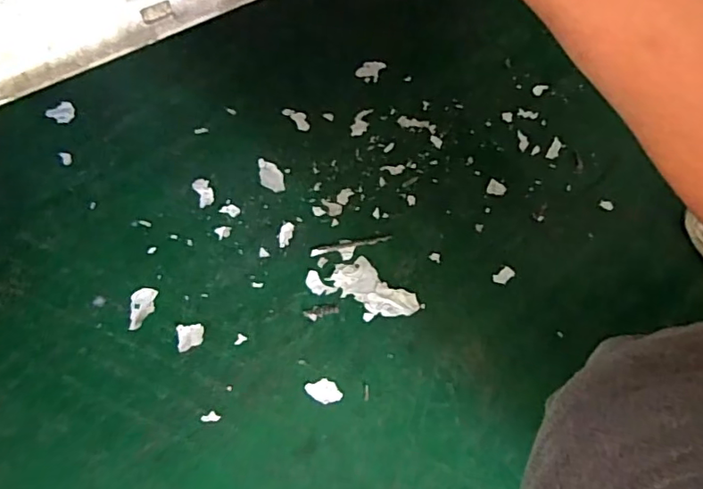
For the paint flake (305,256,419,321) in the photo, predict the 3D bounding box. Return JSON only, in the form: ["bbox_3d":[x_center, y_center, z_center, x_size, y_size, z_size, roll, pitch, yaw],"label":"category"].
[{"bbox_3d":[0.014,0.049,0.639,0.125,0.004,0.062,26,65,17],"label":"paint flake"}]

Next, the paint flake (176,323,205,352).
[{"bbox_3d":[-0.181,0.102,0.622,0.030,0.004,0.030,-9,60,-2],"label":"paint flake"}]

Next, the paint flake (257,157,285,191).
[{"bbox_3d":[-0.105,-0.092,0.725,0.030,0.004,0.056,-12,60,-4],"label":"paint flake"}]

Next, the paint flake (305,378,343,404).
[{"bbox_3d":[-0.029,0.154,0.587,0.037,0.004,0.024,36,68,21],"label":"paint flake"}]

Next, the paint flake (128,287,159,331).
[{"bbox_3d":[-0.241,0.073,0.639,0.029,0.004,0.049,-1,60,3],"label":"paint flake"}]

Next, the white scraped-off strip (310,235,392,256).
[{"bbox_3d":[-0.001,0.000,0.668,0.097,0.004,0.010,-11,60,-3],"label":"white scraped-off strip"}]

